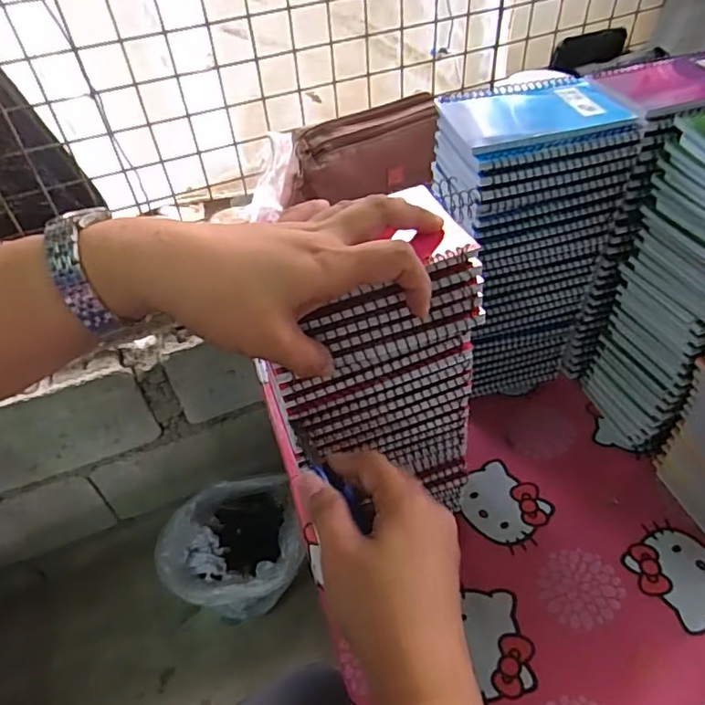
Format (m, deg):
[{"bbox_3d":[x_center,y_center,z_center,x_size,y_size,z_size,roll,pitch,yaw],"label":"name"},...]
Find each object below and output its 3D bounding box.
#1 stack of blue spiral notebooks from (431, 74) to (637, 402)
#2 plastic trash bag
[{"bbox_3d":[0.146,-0.088,0.525,0.151,0.275,0.100,-16,47,-11],"label":"stack of blue spiral notebooks"},{"bbox_3d":[-0.236,0.403,1.147,0.278,0.194,0.214,-8,46,-3],"label":"plastic trash bag"}]

